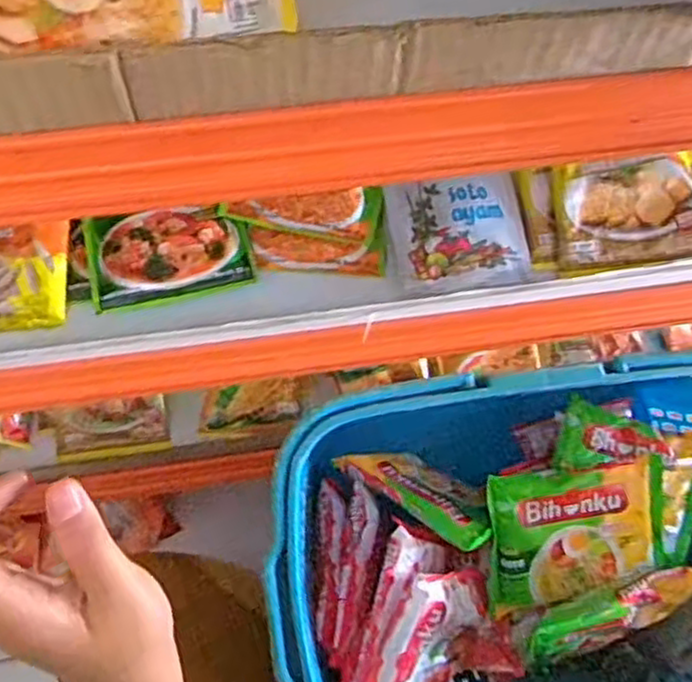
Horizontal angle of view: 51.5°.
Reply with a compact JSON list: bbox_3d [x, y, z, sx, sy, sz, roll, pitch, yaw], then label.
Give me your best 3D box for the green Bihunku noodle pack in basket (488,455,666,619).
[{"bbox_3d":[0.183,0.154,0.568,0.140,0.025,0.114,-7,96,-7],"label":"green Bihunku noodle pack in basket"}]

